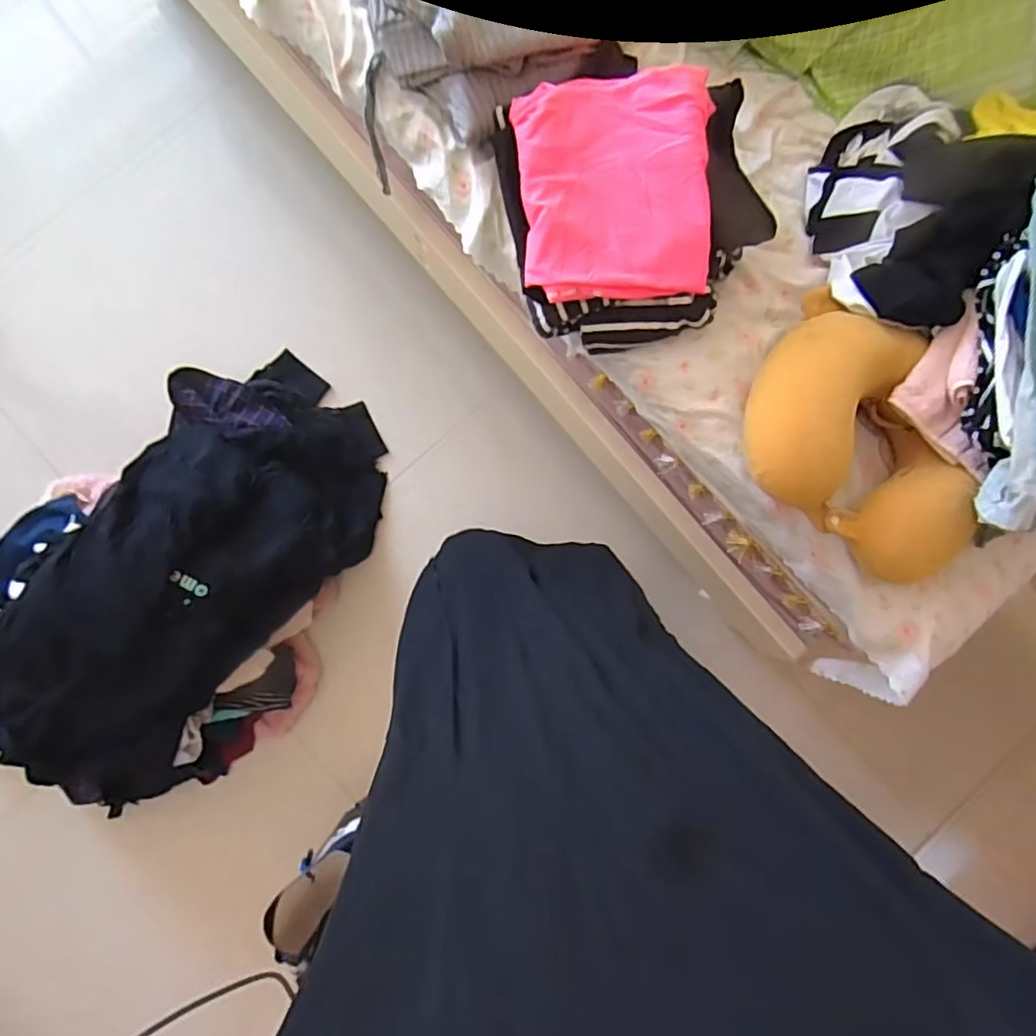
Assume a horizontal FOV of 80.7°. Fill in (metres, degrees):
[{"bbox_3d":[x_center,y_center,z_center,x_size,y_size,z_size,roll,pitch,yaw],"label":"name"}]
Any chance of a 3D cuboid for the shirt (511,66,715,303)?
[{"bbox_3d":[0.097,-0.337,0.619,0.188,0.021,0.214,1,96,6],"label":"shirt"}]

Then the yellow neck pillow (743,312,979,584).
[{"bbox_3d":[0.387,-0.073,0.656,0.282,0.082,0.216,33,86,-3],"label":"yellow neck pillow"}]

